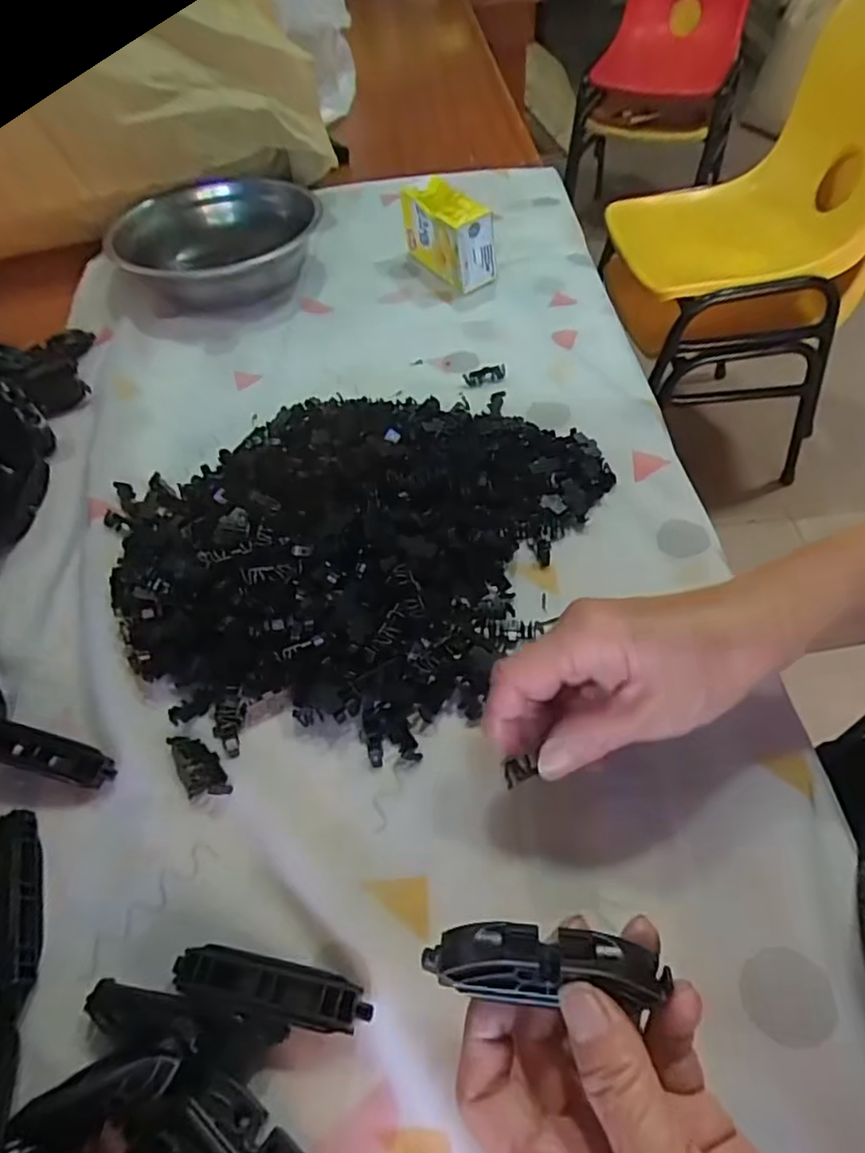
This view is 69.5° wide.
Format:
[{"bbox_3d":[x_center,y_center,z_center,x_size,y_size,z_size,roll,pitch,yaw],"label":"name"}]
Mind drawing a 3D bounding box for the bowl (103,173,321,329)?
[{"bbox_3d":[-0.219,-0.335,0.634,0.178,0.064,0.194,-2,51,2],"label":"bowl"}]

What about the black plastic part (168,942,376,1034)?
[{"bbox_3d":[-0.064,0.166,0.252,0.079,0.012,0.019,8,52,10],"label":"black plastic part"}]

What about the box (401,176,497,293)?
[{"bbox_3d":[0.012,-0.334,0.606,0.034,0.074,0.111,-32,56,-20],"label":"box"}]

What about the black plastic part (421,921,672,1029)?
[{"bbox_3d":[0.038,0.133,0.215,0.081,0.015,0.021,0,51,7],"label":"black plastic part"}]

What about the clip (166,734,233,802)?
[{"bbox_3d":[-0.119,0.096,0.317,0.020,0.008,0.043,-29,55,-18],"label":"clip"}]

